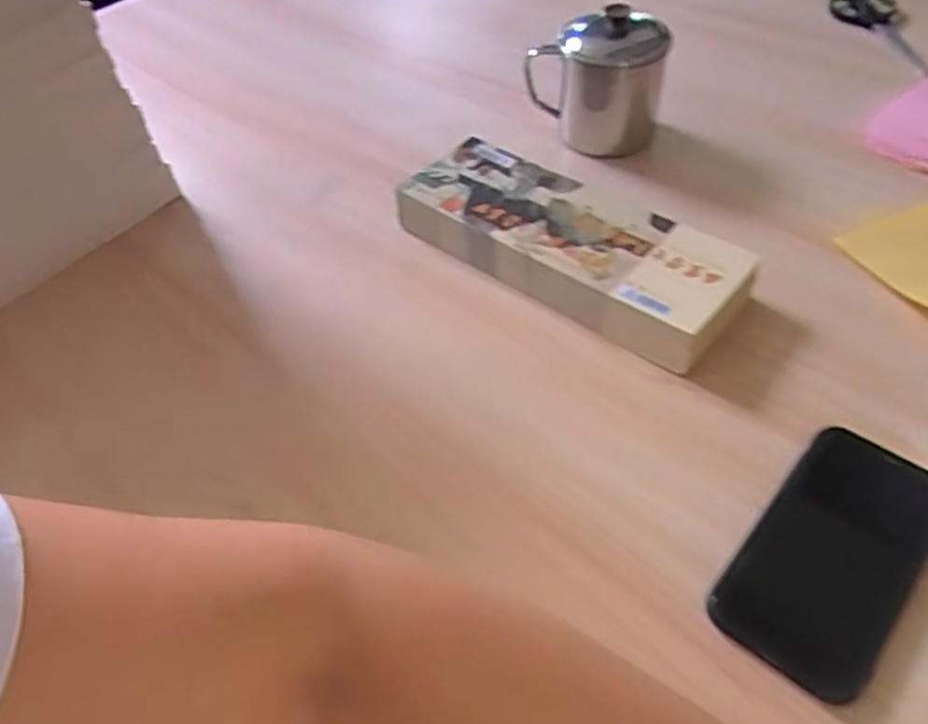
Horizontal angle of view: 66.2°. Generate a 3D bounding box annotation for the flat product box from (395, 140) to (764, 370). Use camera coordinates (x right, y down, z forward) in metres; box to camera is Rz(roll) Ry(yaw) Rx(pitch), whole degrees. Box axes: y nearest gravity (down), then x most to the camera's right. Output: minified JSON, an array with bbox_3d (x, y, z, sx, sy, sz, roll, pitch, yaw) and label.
[{"bbox_3d":[0.075,-0.093,0.543,0.269,0.036,0.113,30,59,27],"label":"flat product box"}]

